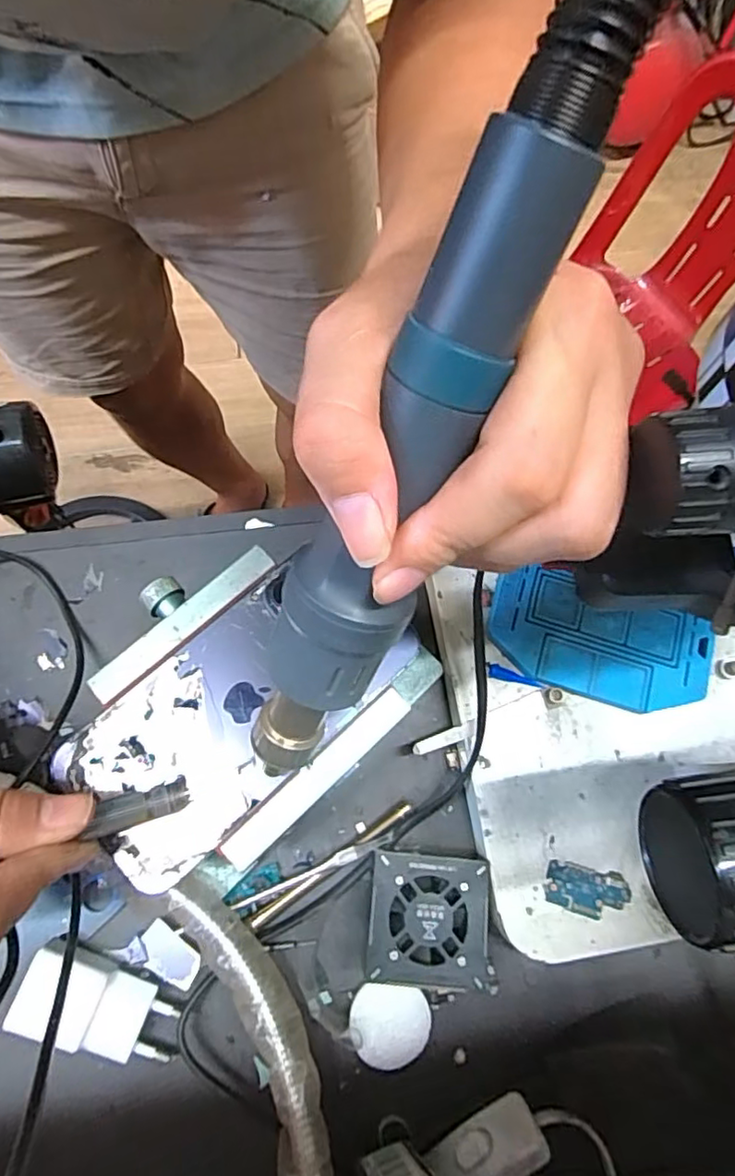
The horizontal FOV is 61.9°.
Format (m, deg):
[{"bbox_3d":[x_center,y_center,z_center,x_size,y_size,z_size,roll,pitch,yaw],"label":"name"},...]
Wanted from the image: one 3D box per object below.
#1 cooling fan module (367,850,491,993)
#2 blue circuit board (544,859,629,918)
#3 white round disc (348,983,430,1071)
[{"bbox_3d":[0.029,0.161,0.302,0.055,0.030,0.056,6,73,-2],"label":"cooling fan module"},{"bbox_3d":[0.106,0.147,0.296,0.040,0.004,0.021,11,73,0],"label":"blue circuit board"},{"bbox_3d":[0.011,0.210,0.295,0.038,0.011,0.033,6,73,-2],"label":"white round disc"}]

